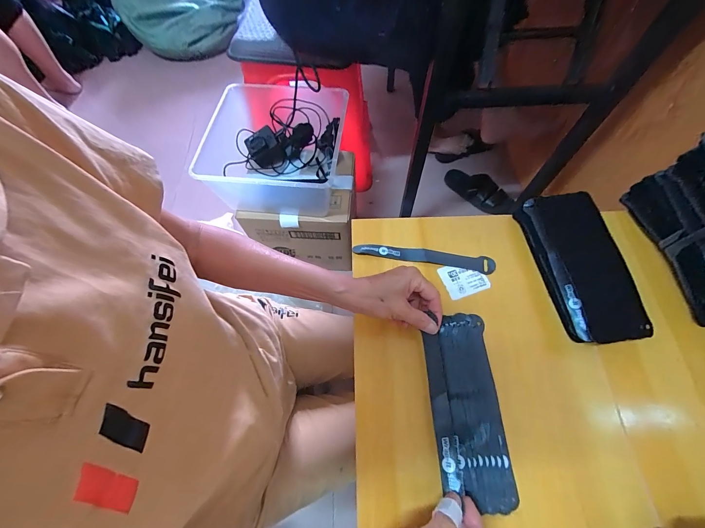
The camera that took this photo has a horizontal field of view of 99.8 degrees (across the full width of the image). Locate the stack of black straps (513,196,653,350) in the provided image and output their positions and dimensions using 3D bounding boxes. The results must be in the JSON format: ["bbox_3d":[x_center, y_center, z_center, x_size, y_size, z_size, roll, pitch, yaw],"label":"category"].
[{"bbox_3d":[0.296,-0.001,0.388,0.083,0.038,0.203,-10,64,-1],"label":"stack of black straps"}]

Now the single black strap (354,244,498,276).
[{"bbox_3d":[0.101,-0.011,0.422,0.195,0.016,0.022,8,65,7],"label":"single black strap"}]

